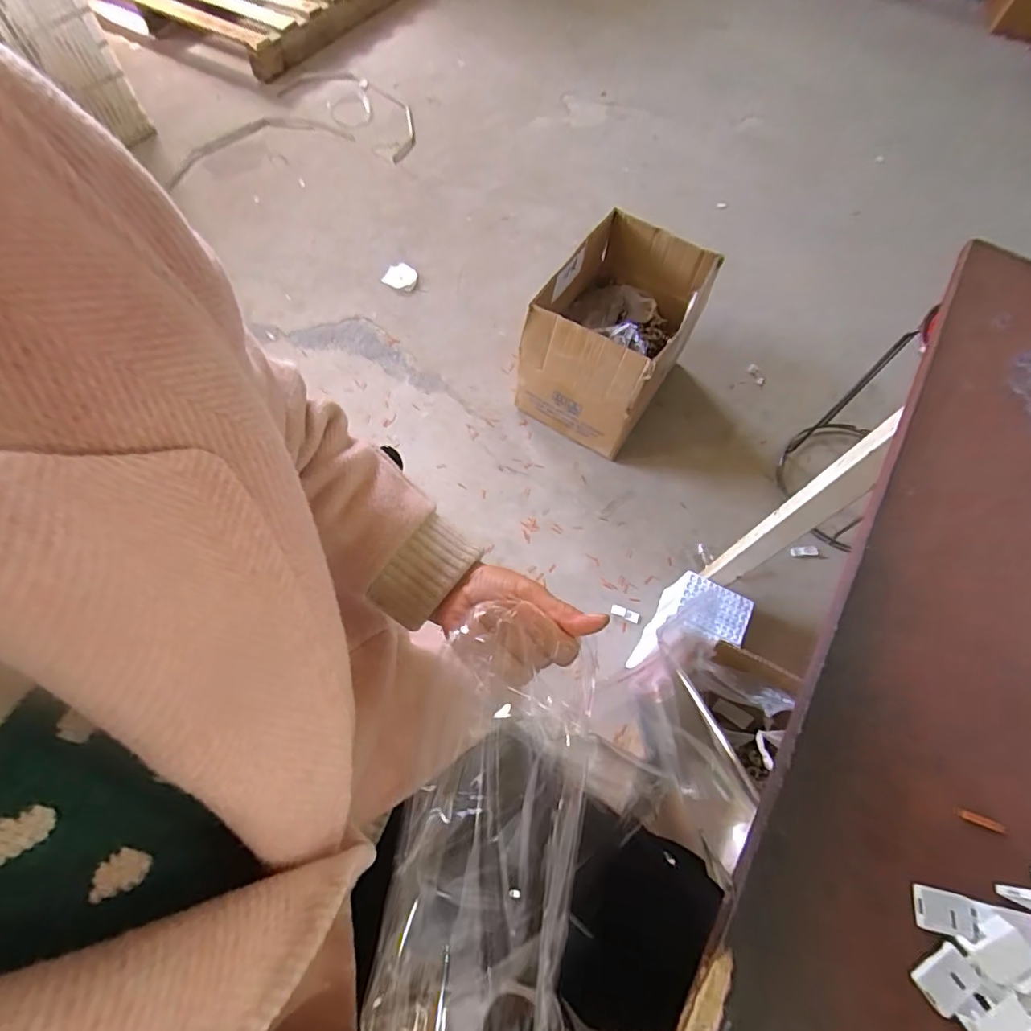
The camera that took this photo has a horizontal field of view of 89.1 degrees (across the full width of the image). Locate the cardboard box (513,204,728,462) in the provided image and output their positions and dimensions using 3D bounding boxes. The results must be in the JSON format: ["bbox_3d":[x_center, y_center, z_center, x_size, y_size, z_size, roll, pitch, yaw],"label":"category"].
[{"bbox_3d":[0.209,-0.402,1.194,0.321,0.313,0.400,29,66,10],"label":"cardboard box"}]

